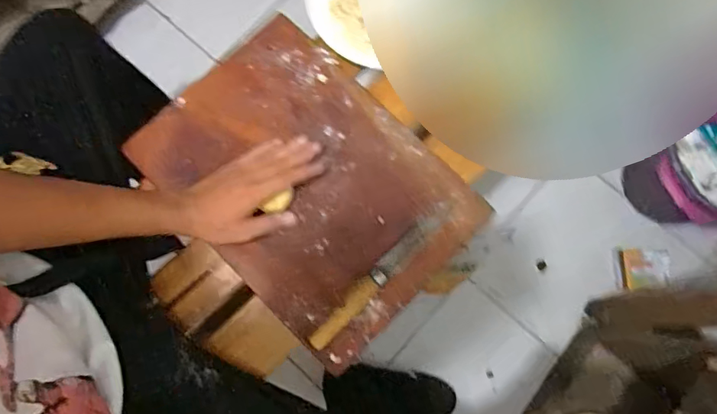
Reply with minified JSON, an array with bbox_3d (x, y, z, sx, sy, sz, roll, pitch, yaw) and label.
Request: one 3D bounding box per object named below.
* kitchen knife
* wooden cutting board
[{"bbox_3d":[0.032,0.076,0.580,0.027,0.026,0.236,44,81,9],"label":"kitchen knife"},{"bbox_3d":[-0.065,-0.034,0.621,0.279,0.022,0.396,-44,81,-9],"label":"wooden cutting board"}]

